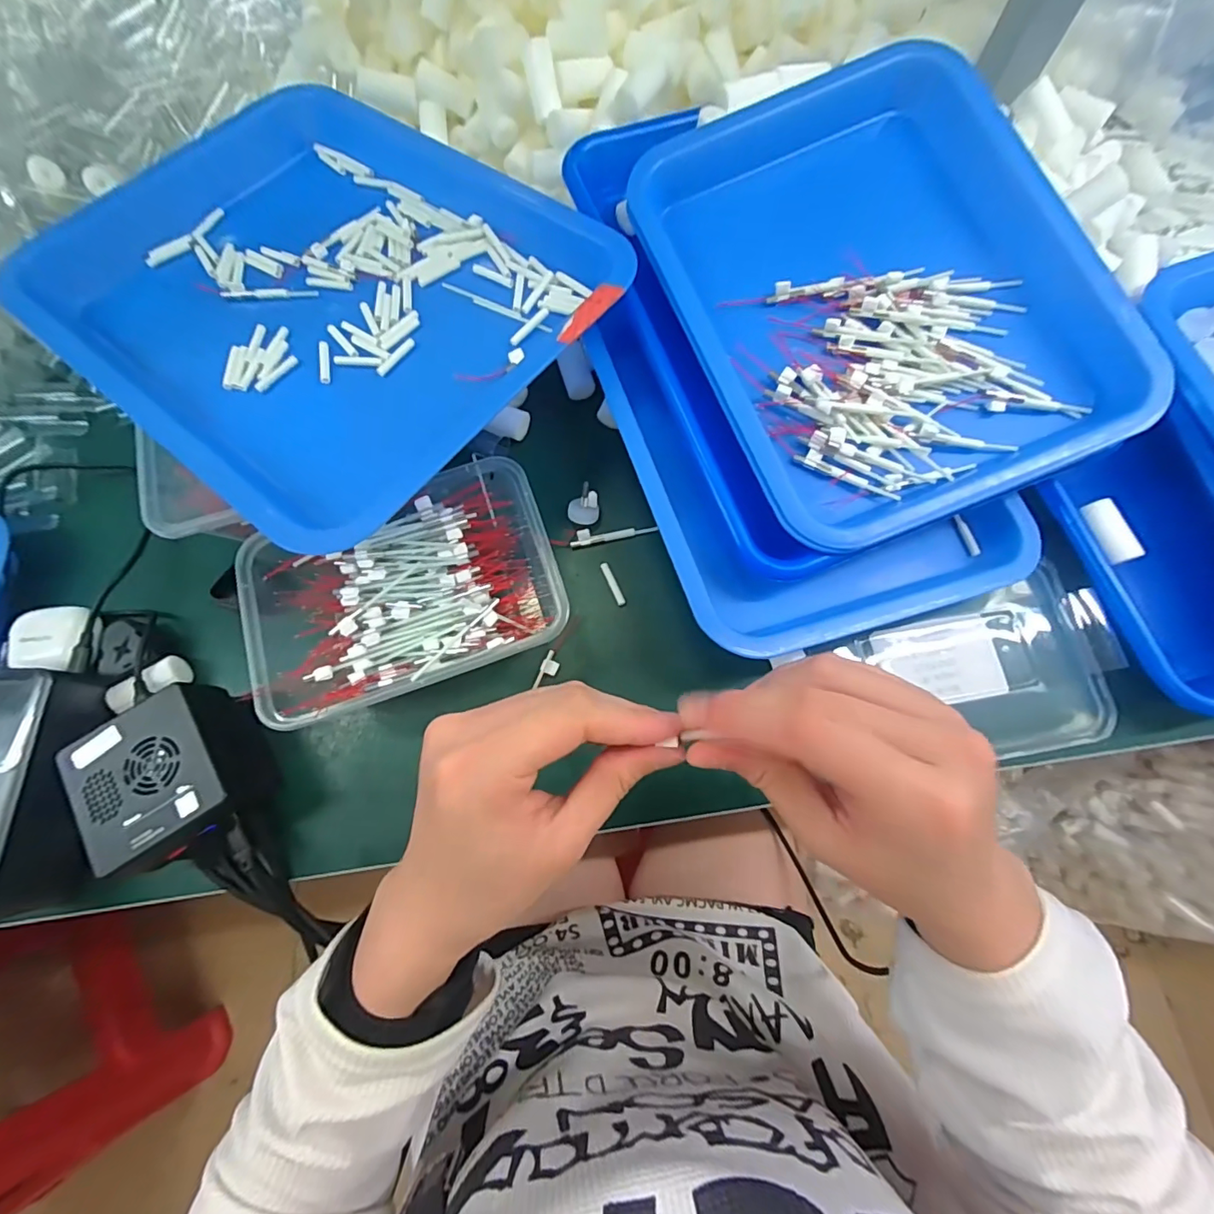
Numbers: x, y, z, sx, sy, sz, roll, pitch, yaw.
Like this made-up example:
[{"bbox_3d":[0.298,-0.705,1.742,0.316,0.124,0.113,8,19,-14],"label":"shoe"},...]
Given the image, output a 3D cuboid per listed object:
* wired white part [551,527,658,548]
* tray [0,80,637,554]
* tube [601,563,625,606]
[{"bbox_3d":[-0.002,-0.050,0.349,0.070,0.004,0.010,-10,74,-1],"label":"wired white part"},{"bbox_3d":[-0.193,-0.228,0.326,0.371,0.031,0.280,40,79,12],"label":"tray"},{"bbox_3d":[0.004,-0.015,0.340,0.005,0.004,0.032,-23,75,-5],"label":"tube"}]

